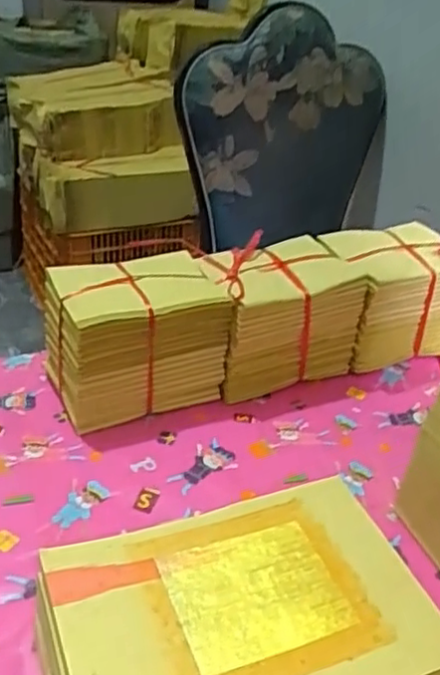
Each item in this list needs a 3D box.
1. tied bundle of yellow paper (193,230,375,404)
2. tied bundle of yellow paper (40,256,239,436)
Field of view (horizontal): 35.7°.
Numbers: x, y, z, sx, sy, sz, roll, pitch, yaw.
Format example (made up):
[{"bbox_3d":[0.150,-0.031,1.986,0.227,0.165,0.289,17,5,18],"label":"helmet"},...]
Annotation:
[{"bbox_3d":[0.063,-0.024,0.786,0.165,0.137,0.113,-10,35,-23],"label":"tied bundle of yellow paper"},{"bbox_3d":[-0.080,-0.001,0.732,0.191,0.132,0.116,-9,35,-22],"label":"tied bundle of yellow paper"}]

